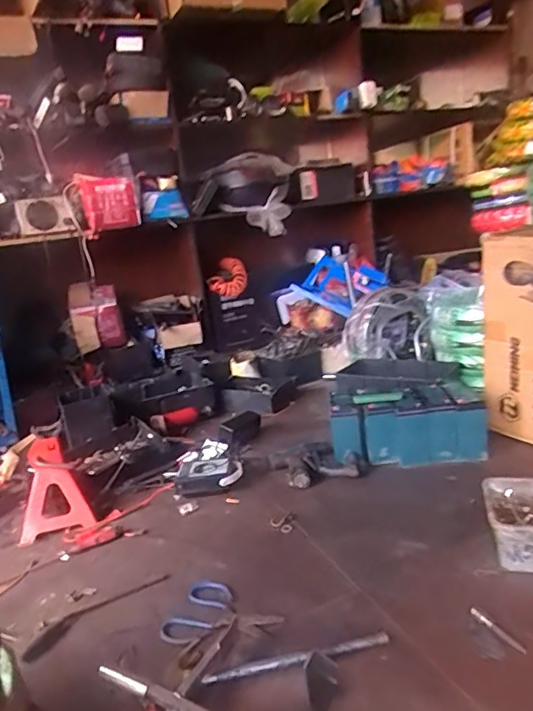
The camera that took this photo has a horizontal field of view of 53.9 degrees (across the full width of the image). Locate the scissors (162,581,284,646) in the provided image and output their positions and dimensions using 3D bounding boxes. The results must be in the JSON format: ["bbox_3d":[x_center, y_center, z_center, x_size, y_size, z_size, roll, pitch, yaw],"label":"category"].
[{"bbox_3d":[-0.078,0.466,0.963,0.212,0.020,0.154,-5,12,3],"label":"scissors"}]

